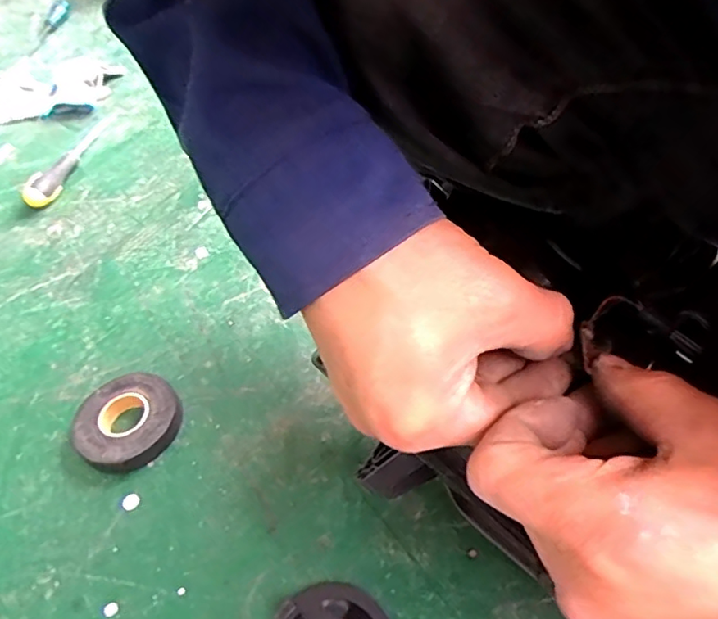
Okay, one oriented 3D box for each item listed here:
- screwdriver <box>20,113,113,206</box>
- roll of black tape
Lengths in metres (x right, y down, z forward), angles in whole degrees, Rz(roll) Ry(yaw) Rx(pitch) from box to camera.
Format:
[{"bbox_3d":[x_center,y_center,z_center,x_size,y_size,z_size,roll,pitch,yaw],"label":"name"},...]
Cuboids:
[{"bbox_3d":[-0.379,-0.206,0.766,0.035,0.029,0.210,3,49,9],"label":"screwdriver"},{"bbox_3d":[-0.200,0.095,0.497,0.083,0.022,0.085,-3,48,3],"label":"roll of black tape"}]

